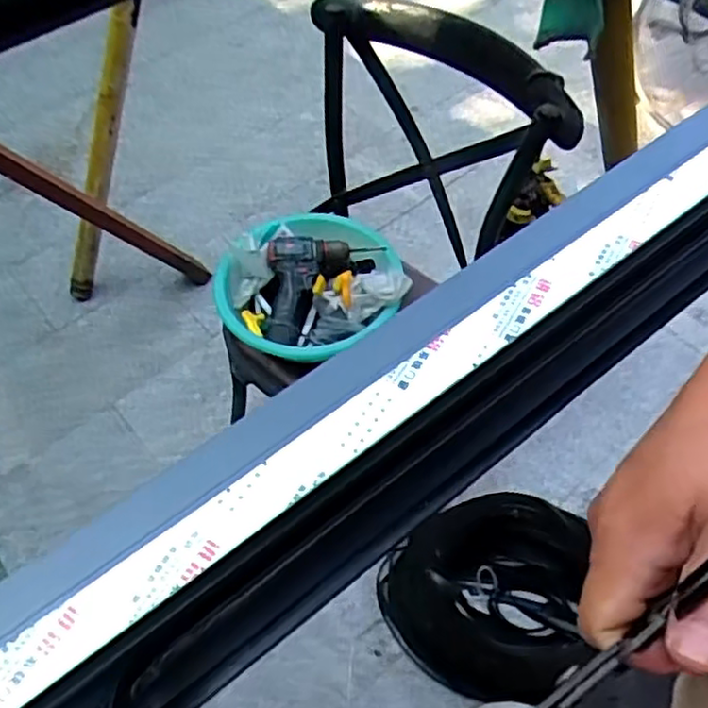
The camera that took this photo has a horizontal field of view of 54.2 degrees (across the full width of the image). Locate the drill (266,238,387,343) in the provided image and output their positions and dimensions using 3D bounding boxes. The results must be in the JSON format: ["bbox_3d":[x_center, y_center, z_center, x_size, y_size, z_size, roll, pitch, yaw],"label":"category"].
[{"bbox_3d":[-0.054,-0.115,1.192,0.194,0.068,0.206,0,56,2],"label":"drill"}]

